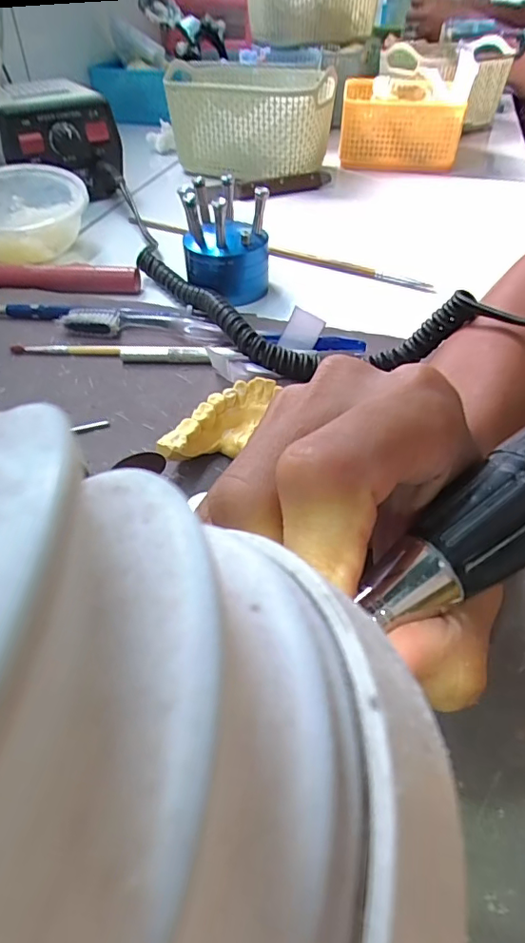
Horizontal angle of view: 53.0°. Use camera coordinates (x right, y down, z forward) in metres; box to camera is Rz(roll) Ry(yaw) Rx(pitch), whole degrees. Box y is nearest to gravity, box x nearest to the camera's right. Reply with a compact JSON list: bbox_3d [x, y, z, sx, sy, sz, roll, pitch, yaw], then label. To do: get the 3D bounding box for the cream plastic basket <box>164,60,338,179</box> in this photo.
[{"bbox_3d":[-0.009,-0.388,0.574,0.169,0.077,0.146,13,45,13],"label":"cream plastic basket"}]

